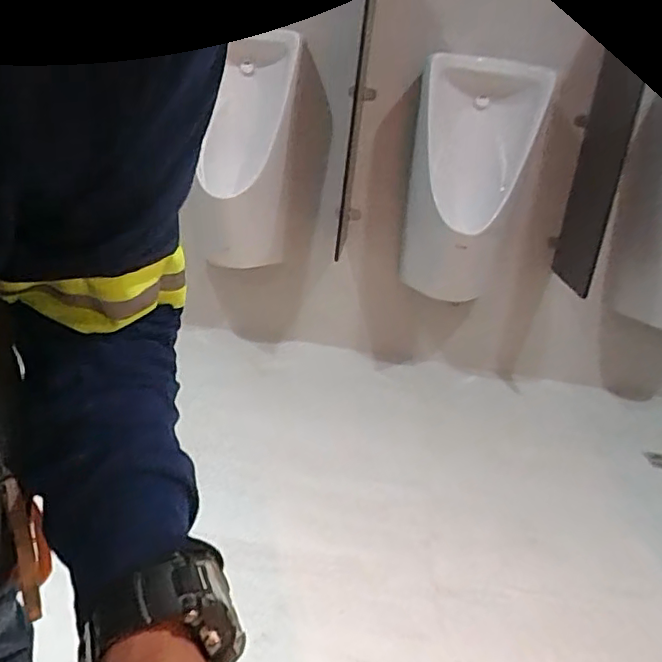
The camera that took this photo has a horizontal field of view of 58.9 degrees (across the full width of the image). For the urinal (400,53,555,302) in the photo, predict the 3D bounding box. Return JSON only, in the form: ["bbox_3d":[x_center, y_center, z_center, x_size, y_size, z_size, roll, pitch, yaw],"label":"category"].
[{"bbox_3d":[0.426,-0.472,1.824,0.366,0.675,0.319,13,22,16],"label":"urinal"}]

